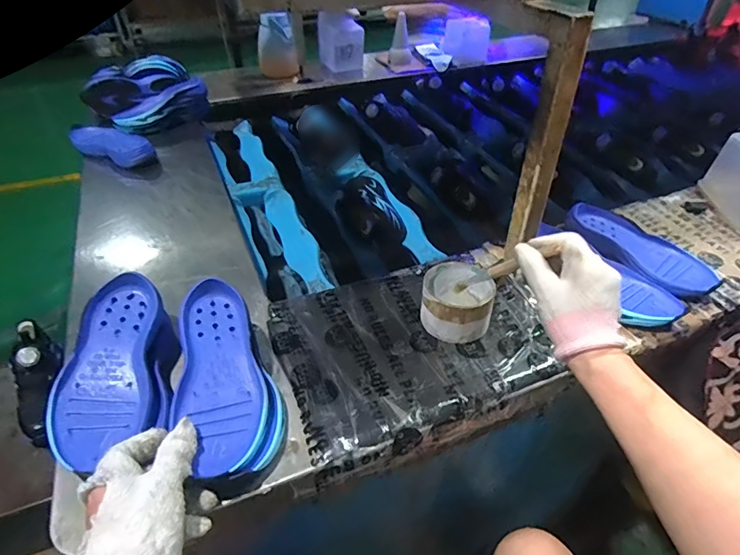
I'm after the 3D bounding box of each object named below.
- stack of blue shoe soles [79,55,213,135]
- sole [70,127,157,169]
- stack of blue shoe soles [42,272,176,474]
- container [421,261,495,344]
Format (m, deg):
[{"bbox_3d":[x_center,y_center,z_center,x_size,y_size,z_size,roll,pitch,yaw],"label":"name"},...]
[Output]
[{"bbox_3d":[-0.497,-0.399,1.047,0.231,0.101,0.240,-24,45,-25],"label":"stack of blue shoe soles"},{"bbox_3d":[-0.506,-0.257,0.920,0.203,0.045,0.074,19,44,23],"label":"sole"},{"bbox_3d":[-0.250,0.095,0.476,0.088,0.063,0.198,-4,49,-4],"label":"stack of blue shoe soles"},{"bbox_3d":[0.104,0.030,0.557,0.080,0.056,0.084,7,40,10],"label":"container"}]

